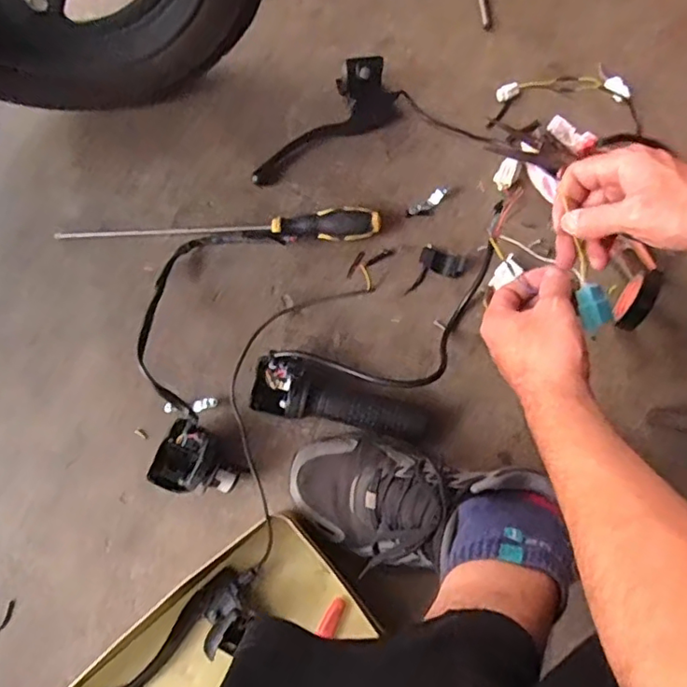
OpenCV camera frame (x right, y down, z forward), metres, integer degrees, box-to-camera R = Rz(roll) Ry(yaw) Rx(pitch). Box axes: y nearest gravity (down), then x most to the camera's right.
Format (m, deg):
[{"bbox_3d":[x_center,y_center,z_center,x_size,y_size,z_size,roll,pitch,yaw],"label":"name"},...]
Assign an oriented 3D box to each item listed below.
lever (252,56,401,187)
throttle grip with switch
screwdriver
[{"bbox_3d":[-0.026,-0.241,0.614,0.183,0.055,0.064,-29,77,-7],"label":"lever"},{"bbox_3d":[-0.003,0.053,0.541,0.165,0.048,0.051,14,76,4],"label":"throttle grip with switch"},{"bbox_3d":[-0.131,-0.117,0.598,0.336,0.027,0.029,-2,76,0],"label":"screwdriver"}]

